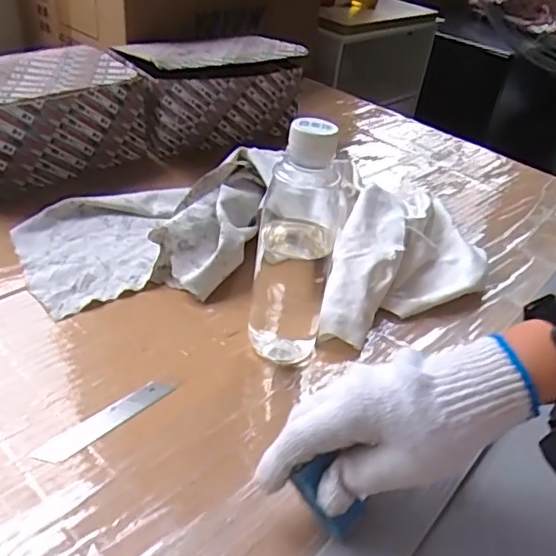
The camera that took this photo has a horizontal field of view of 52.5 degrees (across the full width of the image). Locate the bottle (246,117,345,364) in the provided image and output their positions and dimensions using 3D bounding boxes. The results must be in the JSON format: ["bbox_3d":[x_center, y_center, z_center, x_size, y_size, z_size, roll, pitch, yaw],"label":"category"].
[{"bbox_3d":[0.015,-0.028,0.434,0.059,0.195,0.067,8,35,1],"label":"bottle"}]

